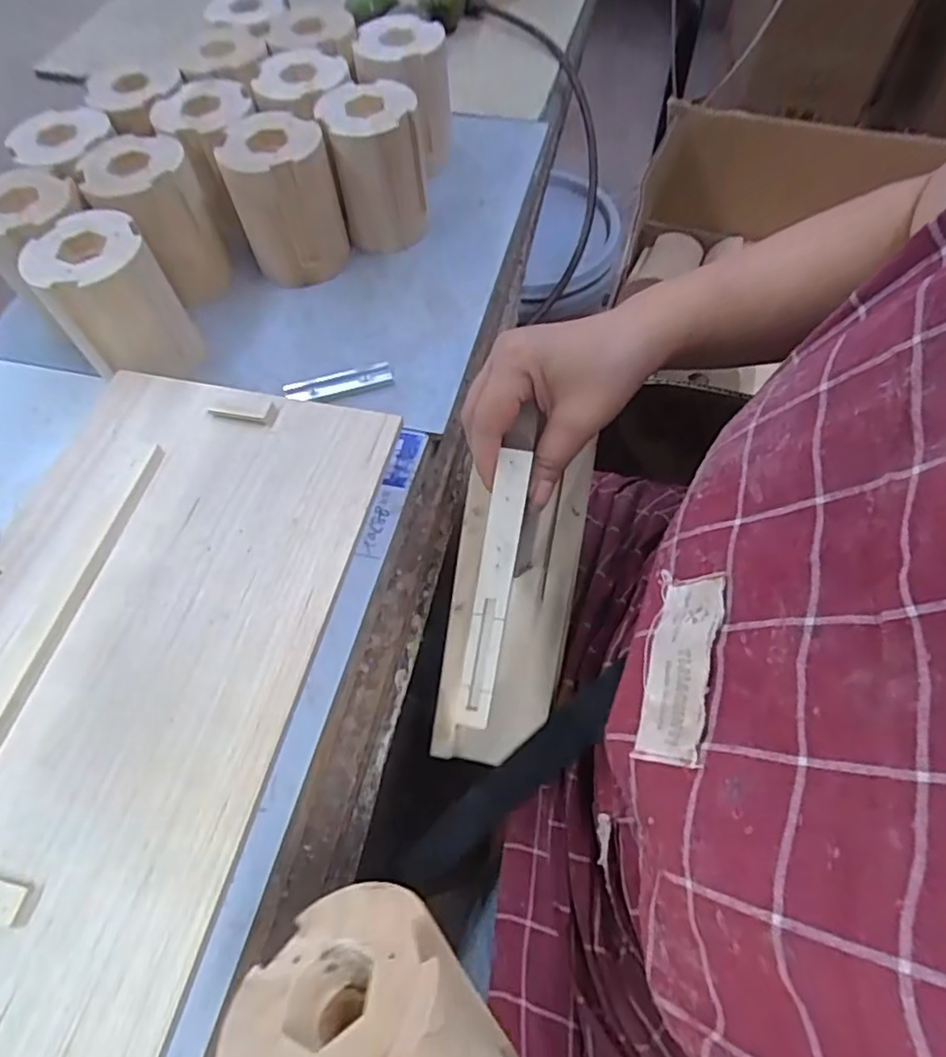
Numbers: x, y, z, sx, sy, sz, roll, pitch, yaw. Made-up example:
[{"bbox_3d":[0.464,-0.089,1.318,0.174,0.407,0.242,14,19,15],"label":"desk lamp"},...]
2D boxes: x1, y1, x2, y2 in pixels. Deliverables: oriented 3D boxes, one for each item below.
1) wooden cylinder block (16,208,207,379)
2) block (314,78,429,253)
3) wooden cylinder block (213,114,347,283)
[{"bbox_3d":[-0.252,-0.157,0.455,0.076,0.102,0.086,-31,64,-16],"label":"wooden cylinder block"},{"bbox_3d":[-0.079,-0.296,0.518,0.074,0.096,0.078,-8,60,-4],"label":"block"},{"bbox_3d":[-0.148,-0.261,0.506,0.078,0.098,0.073,-18,61,-9],"label":"wooden cylinder block"}]

